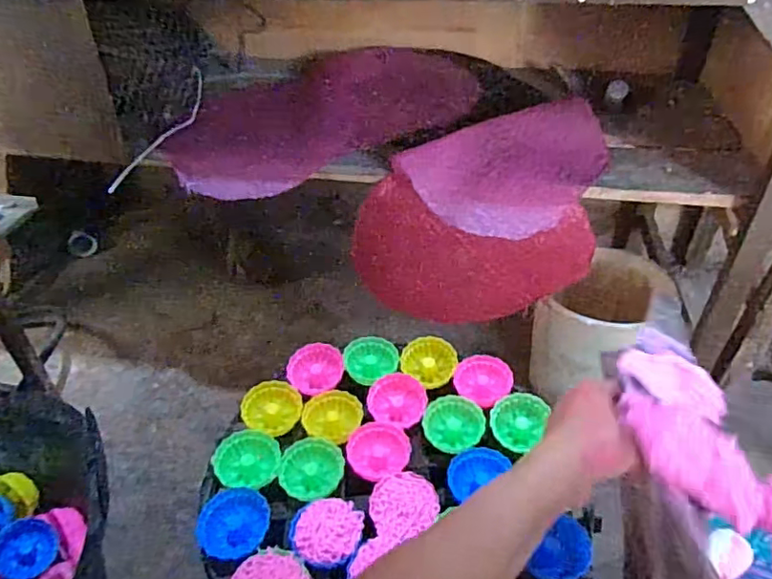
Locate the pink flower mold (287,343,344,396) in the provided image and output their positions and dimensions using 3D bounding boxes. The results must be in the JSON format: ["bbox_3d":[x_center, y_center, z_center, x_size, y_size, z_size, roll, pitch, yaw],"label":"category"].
[{"bbox_3d":[-0.078,0.088,0.643,0.059,0.025,0.054,-8,83,0],"label":"pink flower mold"}]

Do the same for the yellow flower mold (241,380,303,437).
[{"bbox_3d":[-0.121,0.125,0.605,0.058,0.031,0.053,-1,40,1],"label":"yellow flower mold"}]

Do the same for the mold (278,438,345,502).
[{"bbox_3d":[-0.071,0.173,0.553,0.060,0.031,0.053,-3,40,-1],"label":"mold"}]

